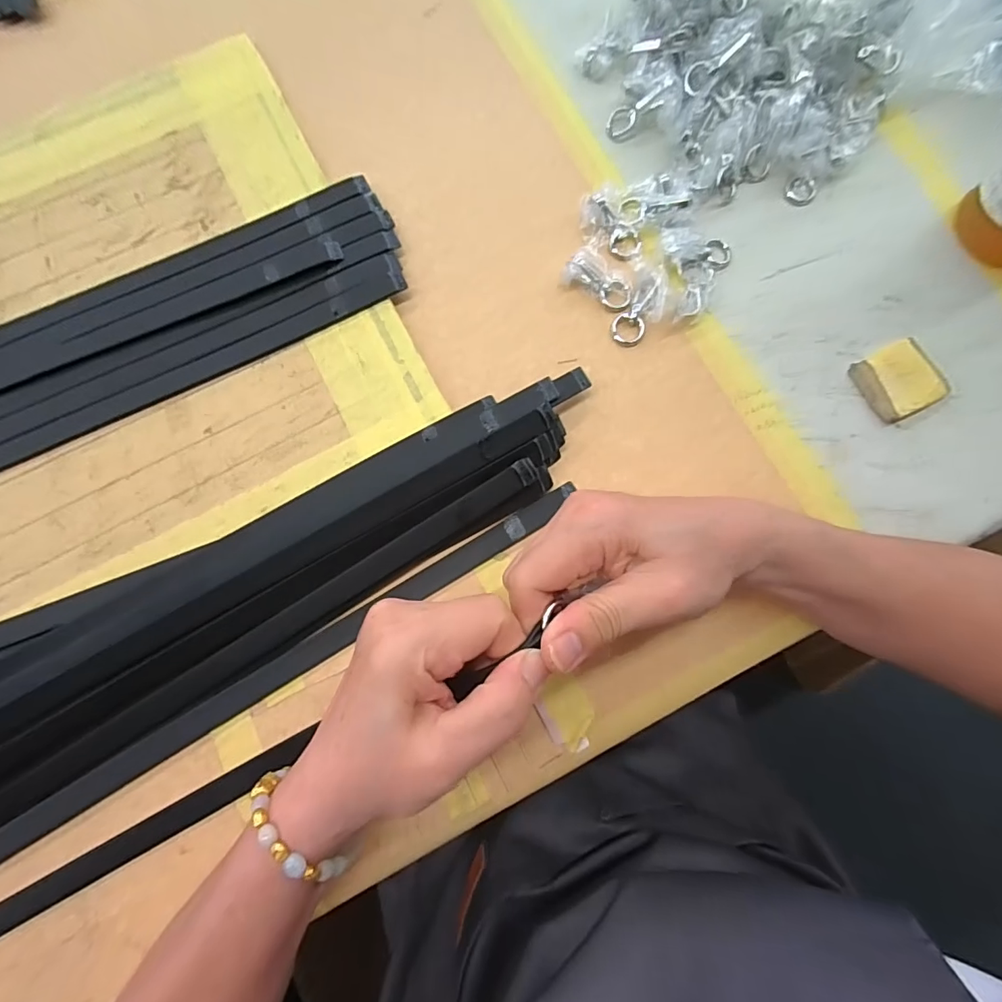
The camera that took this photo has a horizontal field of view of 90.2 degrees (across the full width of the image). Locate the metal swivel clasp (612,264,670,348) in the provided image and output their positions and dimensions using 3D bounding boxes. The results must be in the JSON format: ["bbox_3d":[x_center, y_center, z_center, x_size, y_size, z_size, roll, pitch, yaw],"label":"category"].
[{"bbox_3d":[0.097,-0.131,0.340,0.025,0.012,0.055,27,96,4],"label":"metal swivel clasp"}]

